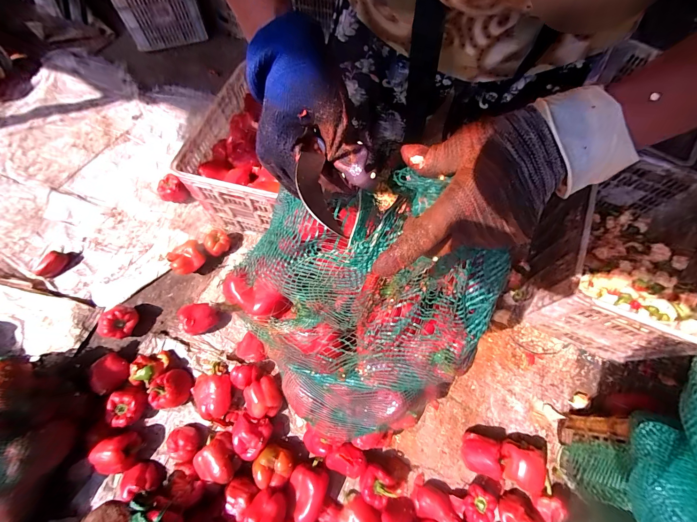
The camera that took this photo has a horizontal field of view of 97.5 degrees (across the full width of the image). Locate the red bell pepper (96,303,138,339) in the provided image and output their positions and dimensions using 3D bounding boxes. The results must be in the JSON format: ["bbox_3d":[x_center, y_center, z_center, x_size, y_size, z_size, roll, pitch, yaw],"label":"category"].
[{"bbox_3d":[-0.698,0.185,0.922,0.101,0.086,0.097,7,66,1],"label":"red bell pepper"}]

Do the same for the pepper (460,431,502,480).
[{"bbox_3d":[0.346,0.506,0.796,0.095,0.096,0.088,17,66,8],"label":"pepper"}]

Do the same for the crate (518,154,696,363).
[{"bbox_3d":[0.809,-0.002,0.923,0.330,0.283,0.520,24,67,9],"label":"crate"}]

